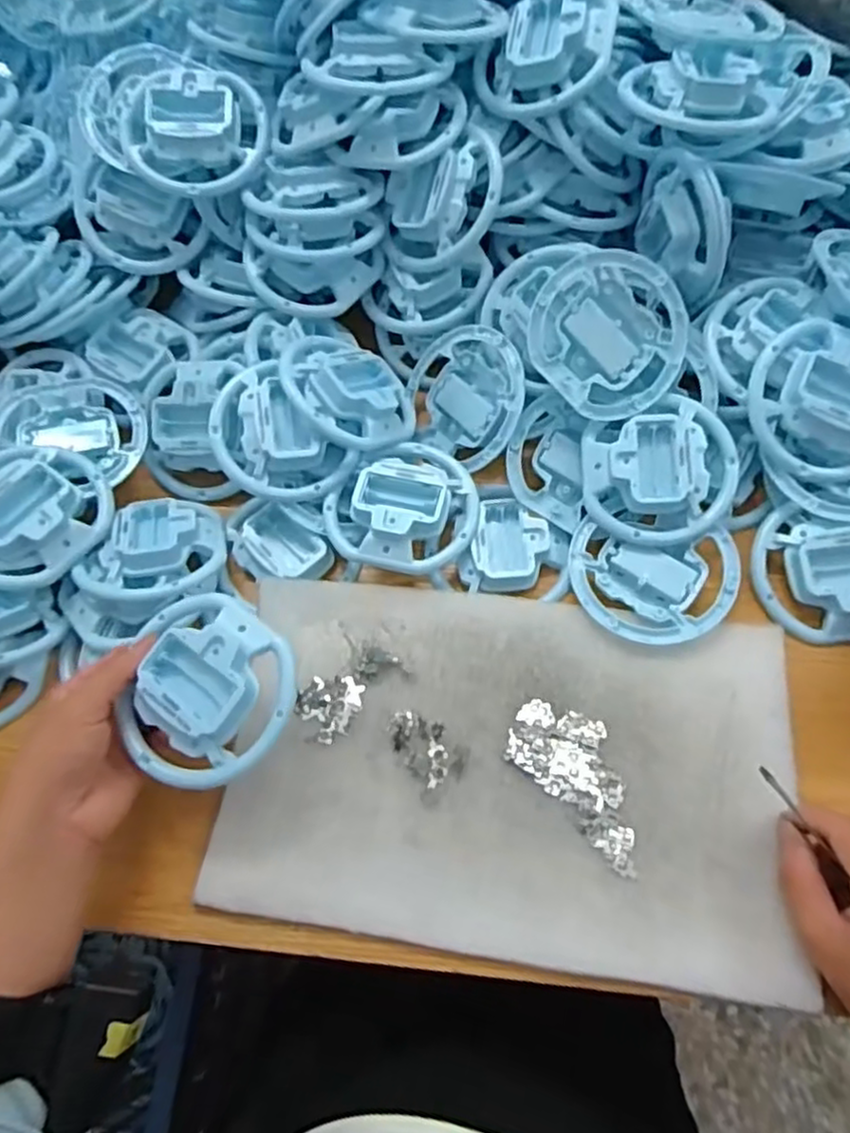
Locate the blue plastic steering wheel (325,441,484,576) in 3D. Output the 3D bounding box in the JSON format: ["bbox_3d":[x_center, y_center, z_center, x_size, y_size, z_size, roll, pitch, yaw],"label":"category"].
[{"bbox_3d":[-0.016,-0.044,0.489,0.100,0.028,0.093,-1,65,3],"label":"blue plastic steering wheel"}]

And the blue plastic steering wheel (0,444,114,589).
[{"bbox_3d":[-0.265,-0.037,0.476,0.098,0.036,0.102,-1,65,3],"label":"blue plastic steering wheel"}]

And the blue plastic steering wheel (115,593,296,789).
[{"bbox_3d":[-0.117,0.064,0.390,0.088,0.029,0.104,1,69,3],"label":"blue plastic steering wheel"}]

